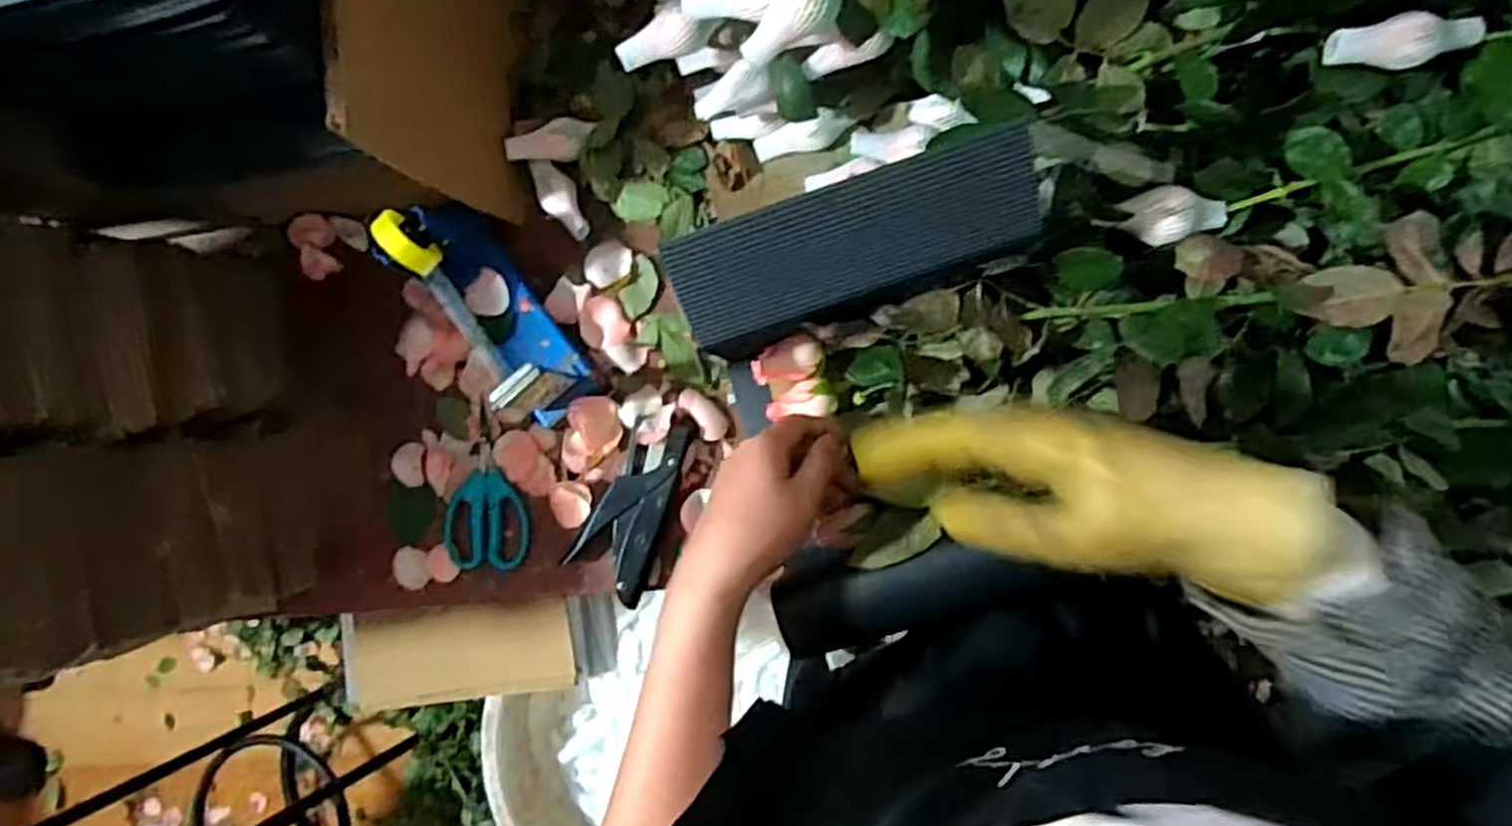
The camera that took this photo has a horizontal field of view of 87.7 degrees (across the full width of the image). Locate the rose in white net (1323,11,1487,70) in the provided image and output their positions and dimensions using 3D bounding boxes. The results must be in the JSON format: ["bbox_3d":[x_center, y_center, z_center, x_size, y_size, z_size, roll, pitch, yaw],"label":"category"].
[{"bbox_3d":[0.371,-0.211,0.451,0.094,0.023,0.025,-7,86,-5],"label":"rose in white net"}]

